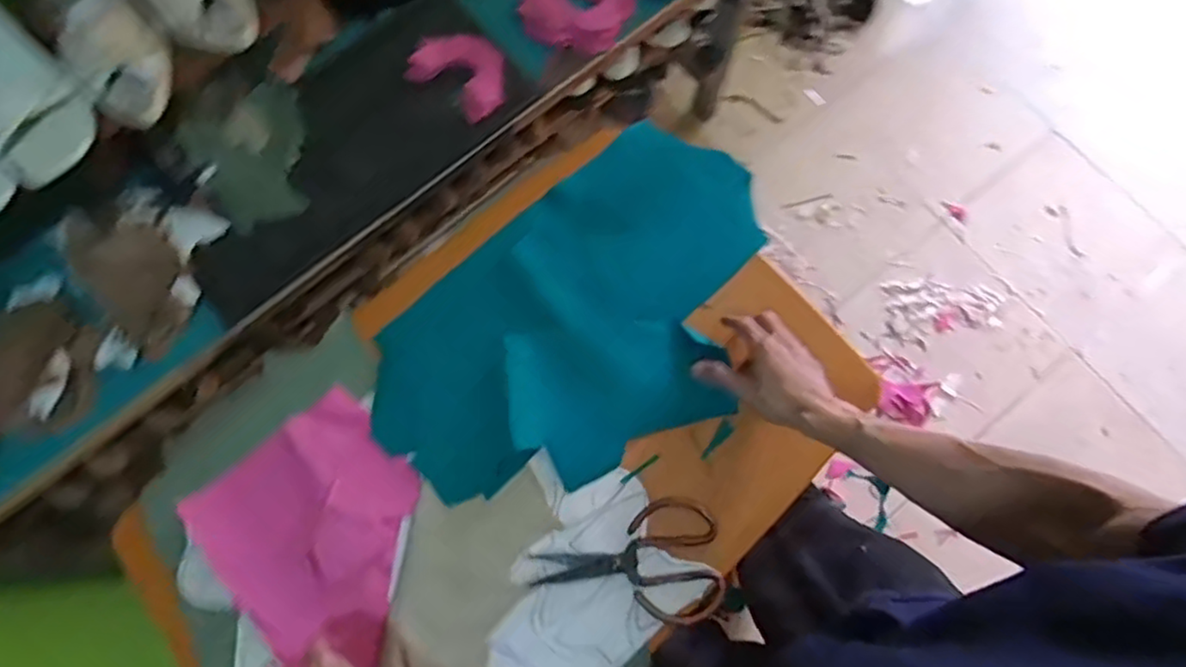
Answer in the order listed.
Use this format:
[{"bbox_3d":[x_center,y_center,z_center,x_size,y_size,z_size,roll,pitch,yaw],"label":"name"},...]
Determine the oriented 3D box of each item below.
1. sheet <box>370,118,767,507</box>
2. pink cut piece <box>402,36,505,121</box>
[{"bbox_3d":[0.006,-0.017,0.750,0.495,0.041,0.293,-43,79,-11],"label":"sheet"},{"bbox_3d":[-0.180,-0.371,0.940,0.139,0.040,0.106,36,78,9],"label":"pink cut piece"}]

